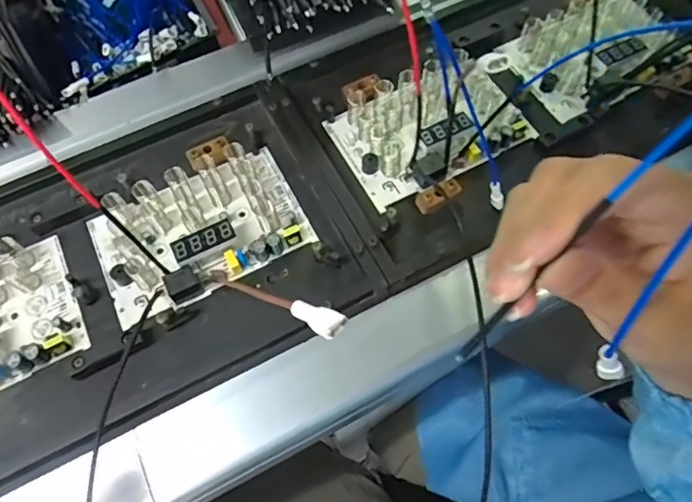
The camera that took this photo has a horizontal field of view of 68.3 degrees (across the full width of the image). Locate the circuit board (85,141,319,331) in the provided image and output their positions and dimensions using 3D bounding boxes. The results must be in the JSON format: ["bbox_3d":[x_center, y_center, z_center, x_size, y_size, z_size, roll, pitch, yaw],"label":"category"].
[{"bbox_3d":[-0.099,-0.017,0.341,0.135,0.019,0.085,-25,69,-11],"label":"circuit board"}]

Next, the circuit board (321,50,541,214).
[{"bbox_3d":[0.061,-0.097,0.370,0.132,0.020,0.089,-25,69,-11],"label":"circuit board"}]

